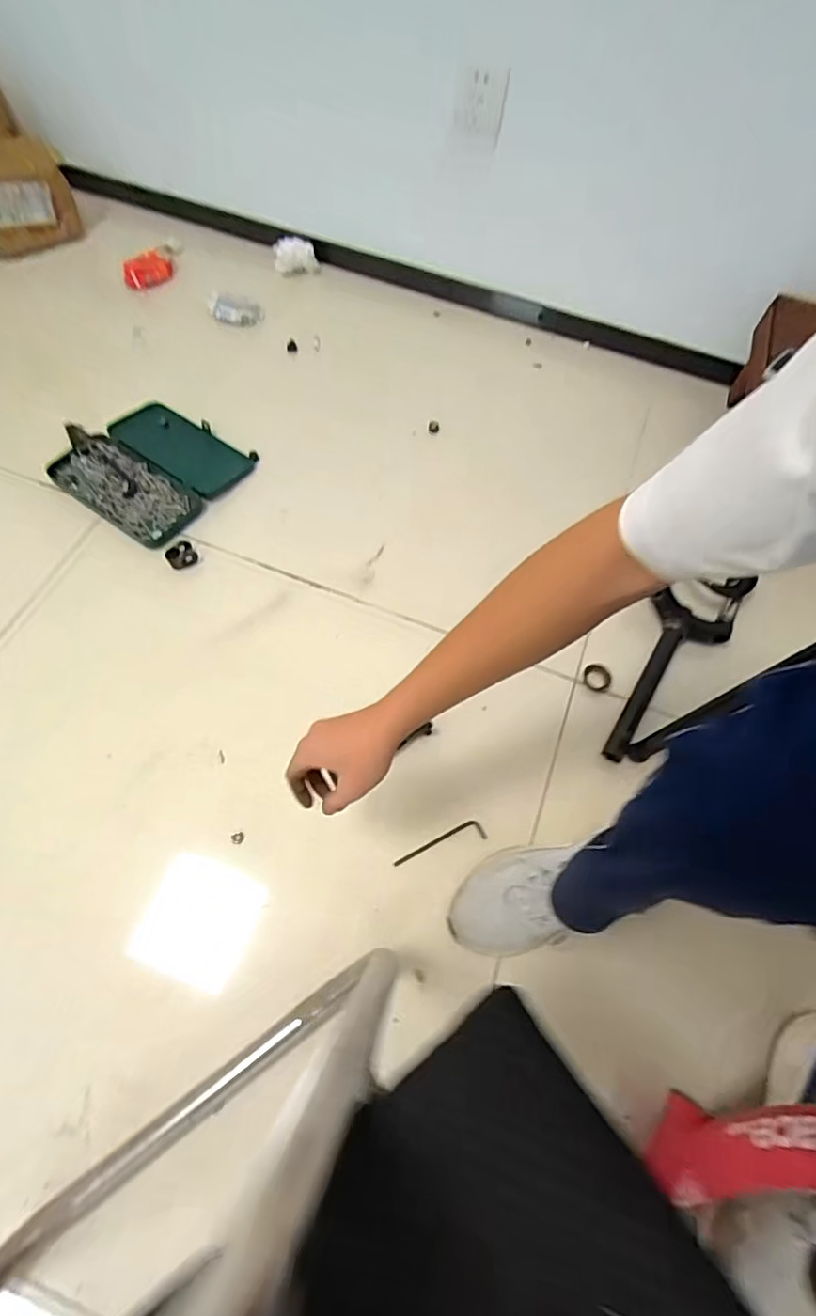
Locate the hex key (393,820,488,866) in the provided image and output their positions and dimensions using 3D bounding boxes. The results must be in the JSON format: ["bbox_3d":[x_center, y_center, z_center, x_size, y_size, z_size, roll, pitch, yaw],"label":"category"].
[{"bbox_3d":[0.039,0.237,0.708,0.123,0.006,0.026,-13,61,-11],"label":"hex key"}]

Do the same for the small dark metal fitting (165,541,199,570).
[{"bbox_3d":[-0.352,-0.161,0.849,0.041,0.016,0.042,1,66,-3],"label":"small dark metal fitting"}]

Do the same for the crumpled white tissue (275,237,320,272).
[{"bbox_3d":[-0.237,-0.857,1.171,0.096,0.045,0.043,-2,67,-7],"label":"crumpled white tissue"}]

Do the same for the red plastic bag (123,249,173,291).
[{"bbox_3d":[-0.523,-0.787,1.114,0.108,0.034,0.061,-38,76,-19],"label":"red plastic bag"}]

